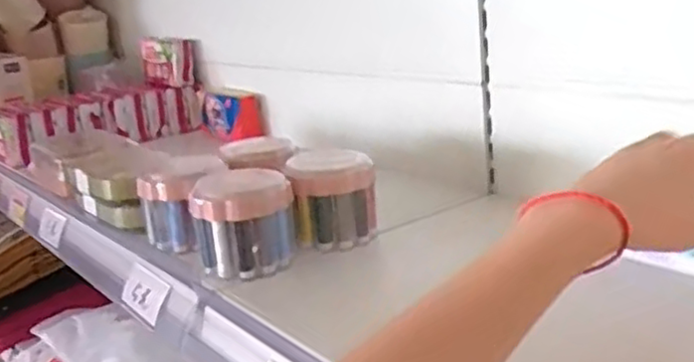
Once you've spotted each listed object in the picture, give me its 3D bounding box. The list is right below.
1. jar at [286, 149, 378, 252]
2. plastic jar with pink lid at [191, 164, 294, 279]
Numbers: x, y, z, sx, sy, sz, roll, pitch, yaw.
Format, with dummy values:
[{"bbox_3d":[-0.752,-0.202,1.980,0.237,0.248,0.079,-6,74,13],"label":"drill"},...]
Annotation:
[{"bbox_3d":[-0.010,0.012,0.587,0.067,0.070,0.065,-7,17,-1],"label":"jar"},{"bbox_3d":[-0.078,0.026,0.541,0.072,0.074,0.067,-6,17,2],"label":"plastic jar with pink lid"}]

